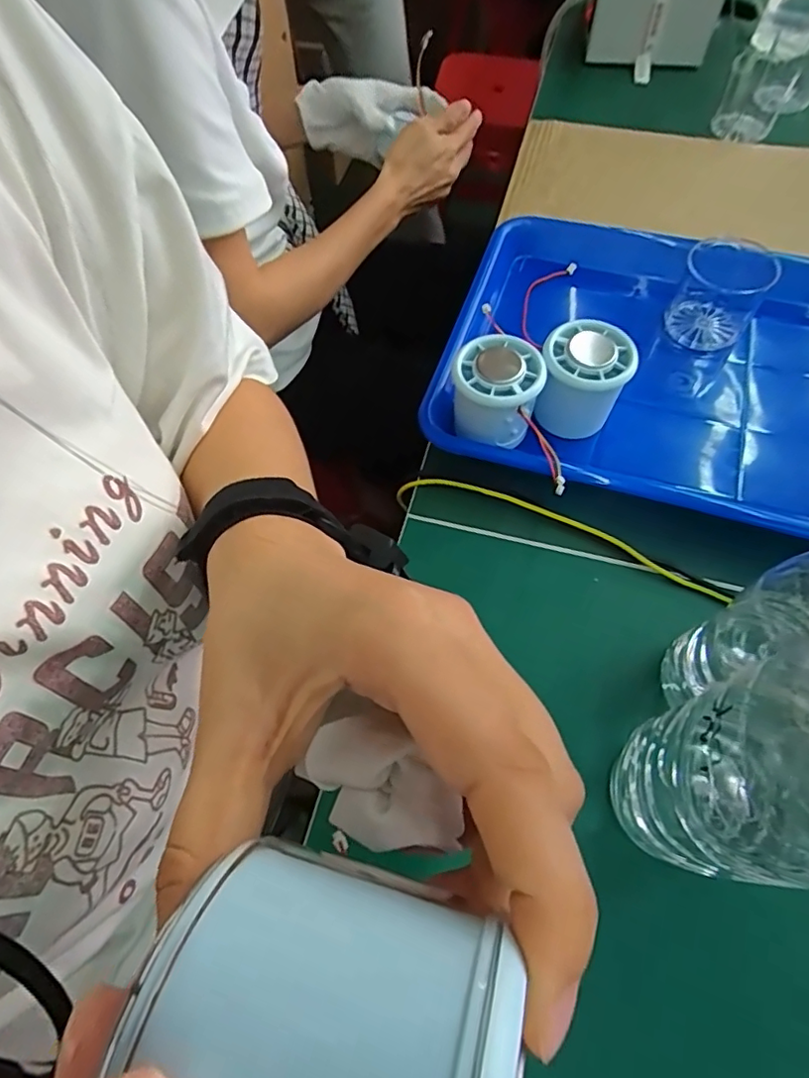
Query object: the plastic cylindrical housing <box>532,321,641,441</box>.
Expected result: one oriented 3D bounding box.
[{"bbox_3d":[0.114,-0.101,0.367,0.056,0.059,0.052,14,64,8],"label":"plastic cylindrical housing"}]

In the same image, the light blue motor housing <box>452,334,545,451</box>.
[{"bbox_3d":[0.057,-0.093,0.360,0.056,0.046,0.055,1,63,1],"label":"light blue motor housing"}]

